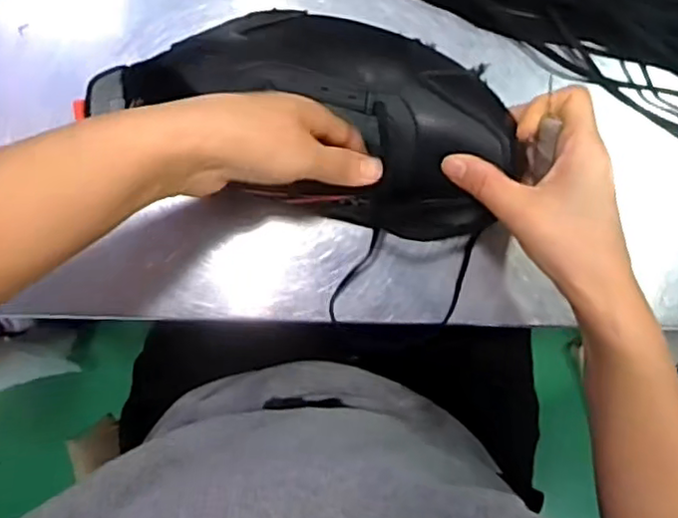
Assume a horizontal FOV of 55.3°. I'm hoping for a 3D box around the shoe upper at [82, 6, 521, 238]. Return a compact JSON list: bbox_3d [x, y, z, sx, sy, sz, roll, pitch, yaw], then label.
[{"bbox_3d":[-0.019,-0.090,0.379,0.241,0.079,0.117,15,93,-1],"label":"shoe upper"}]

